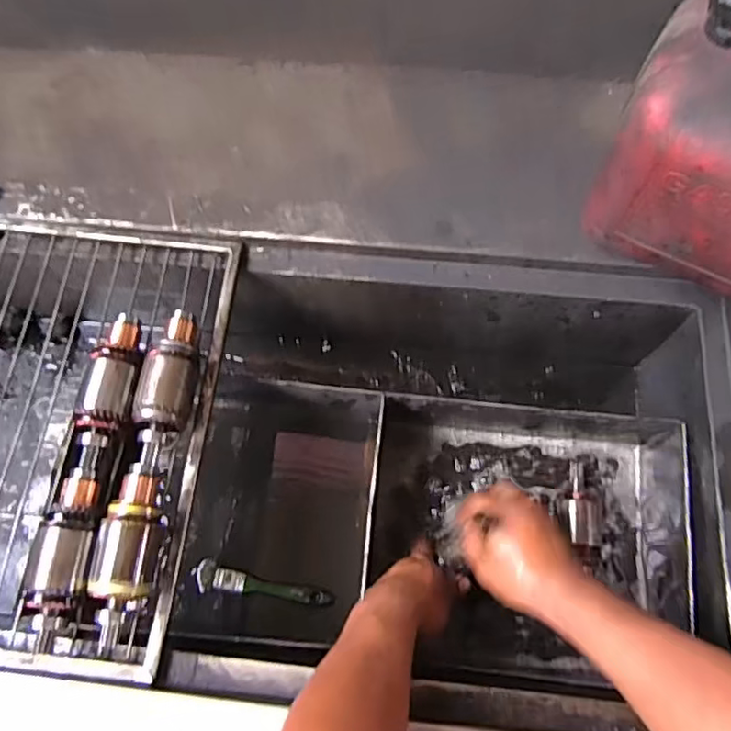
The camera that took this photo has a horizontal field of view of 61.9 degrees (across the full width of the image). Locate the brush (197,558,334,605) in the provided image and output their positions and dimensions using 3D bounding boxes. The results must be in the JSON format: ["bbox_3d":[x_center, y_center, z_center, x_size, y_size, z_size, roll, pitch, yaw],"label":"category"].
[{"bbox_3d":[-0.119,0.258,0.708,0.162,0.019,0.032,10,70,5],"label":"brush"}]

